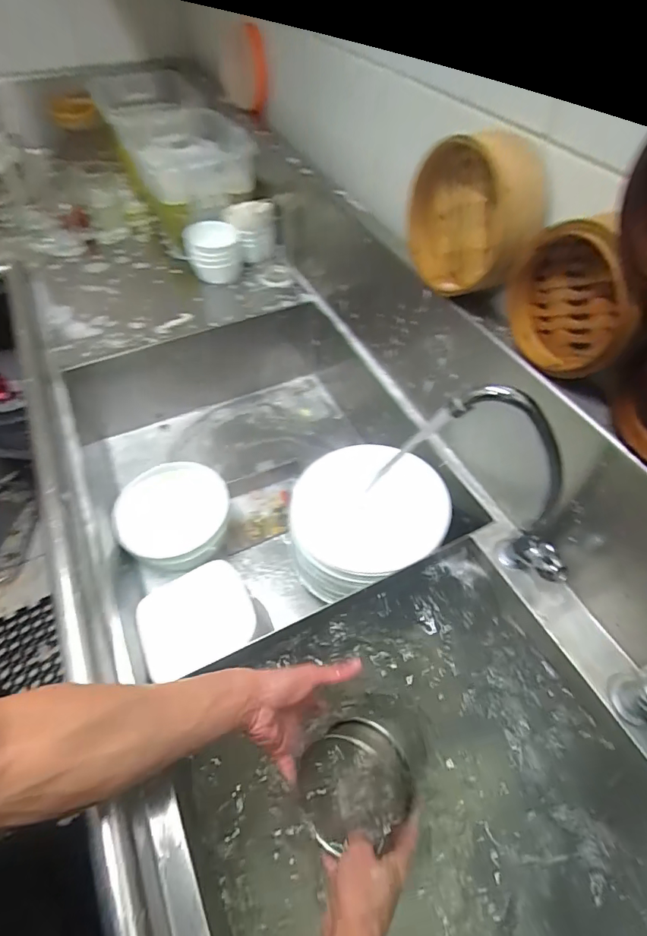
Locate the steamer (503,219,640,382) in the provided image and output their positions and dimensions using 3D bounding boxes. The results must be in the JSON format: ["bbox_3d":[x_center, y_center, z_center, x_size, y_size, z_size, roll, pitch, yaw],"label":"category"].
[{"bbox_3d":[0.245,-0.167,0.444,0.046,0.146,0.142,-10,53,-8],"label":"steamer"}]

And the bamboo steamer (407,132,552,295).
[{"bbox_3d":[0.177,-0.300,0.538,0.077,0.164,0.191,-16,54,-12],"label":"bamboo steamer"}]

